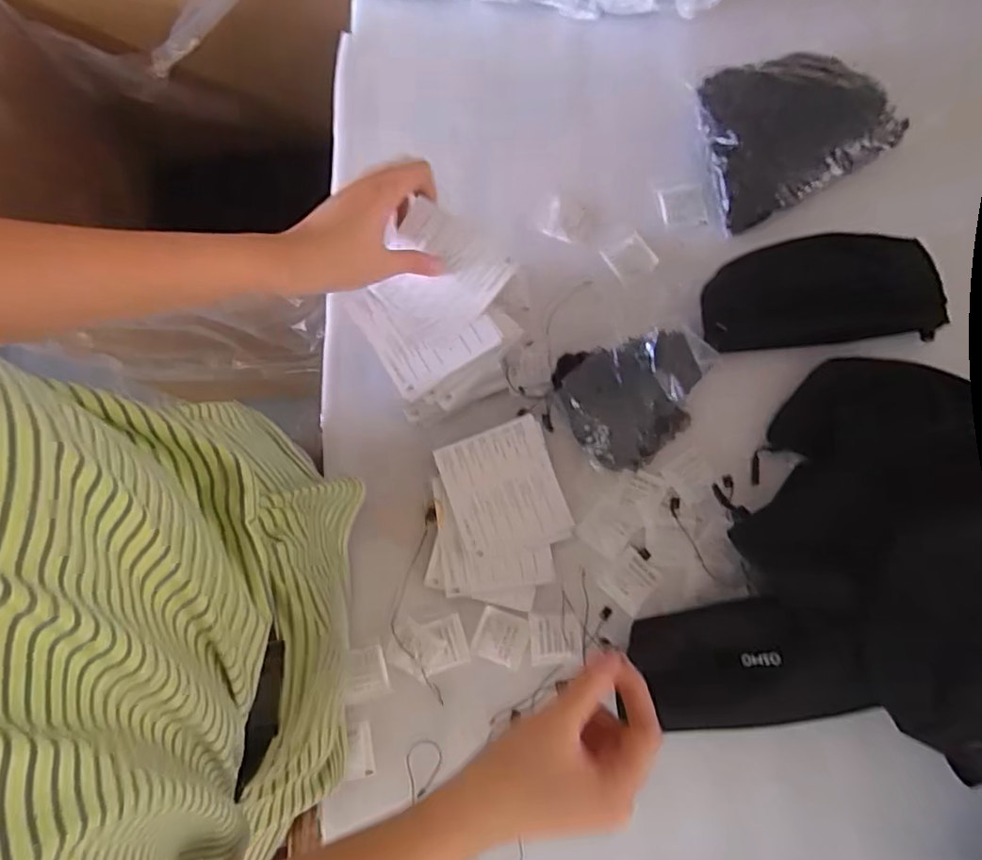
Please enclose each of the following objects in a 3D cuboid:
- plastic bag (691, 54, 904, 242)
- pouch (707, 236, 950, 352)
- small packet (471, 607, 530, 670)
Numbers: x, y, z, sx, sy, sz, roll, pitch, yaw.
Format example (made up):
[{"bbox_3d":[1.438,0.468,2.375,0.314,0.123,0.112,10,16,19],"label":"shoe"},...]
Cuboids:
[{"bbox_3d":[0.266,-0.261,0.529,0.152,0.054,0.125,-16,77,1],"label":"plastic bag"},{"bbox_3d":[0.271,-0.117,0.498,0.192,0.046,0.088,-5,77,3],"label":"pouch"},{"bbox_3d":[0.009,0.167,0.483,0.042,0.004,0.039,18,80,9],"label":"small packet"}]

